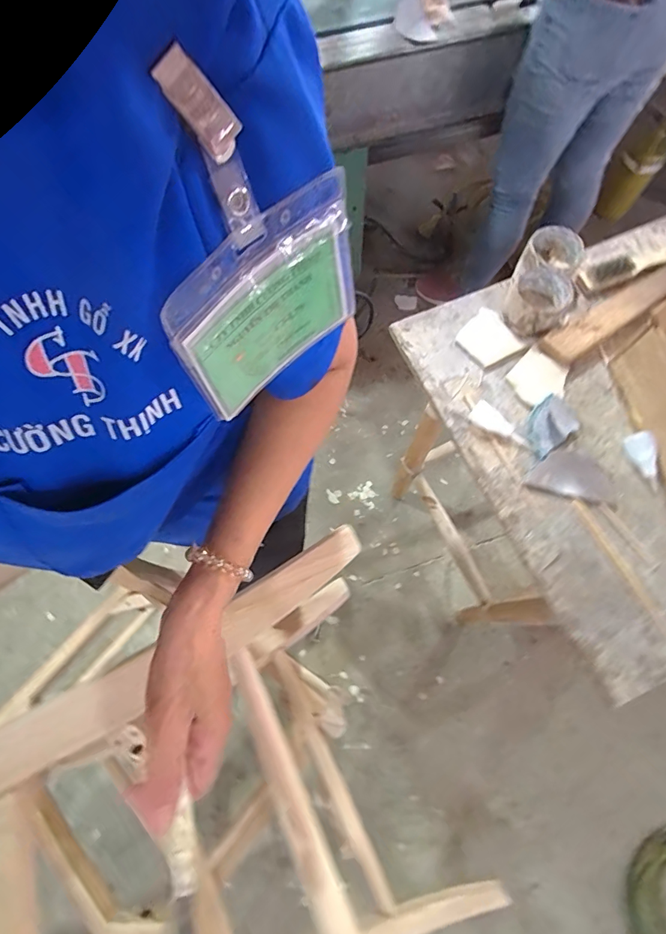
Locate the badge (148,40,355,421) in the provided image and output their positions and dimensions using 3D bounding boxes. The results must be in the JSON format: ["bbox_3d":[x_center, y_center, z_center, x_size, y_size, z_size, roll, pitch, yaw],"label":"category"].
[{"bbox_3d":[-0.031,-0.085,0.183,0.022,0.128,0.097,42,76,14],"label":"badge"}]

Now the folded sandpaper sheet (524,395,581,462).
[{"bbox_3d":[0.297,-0.059,0.613,0.082,0.021,0.058,-38,75,-12],"label":"folded sandpaper sheet"}]

